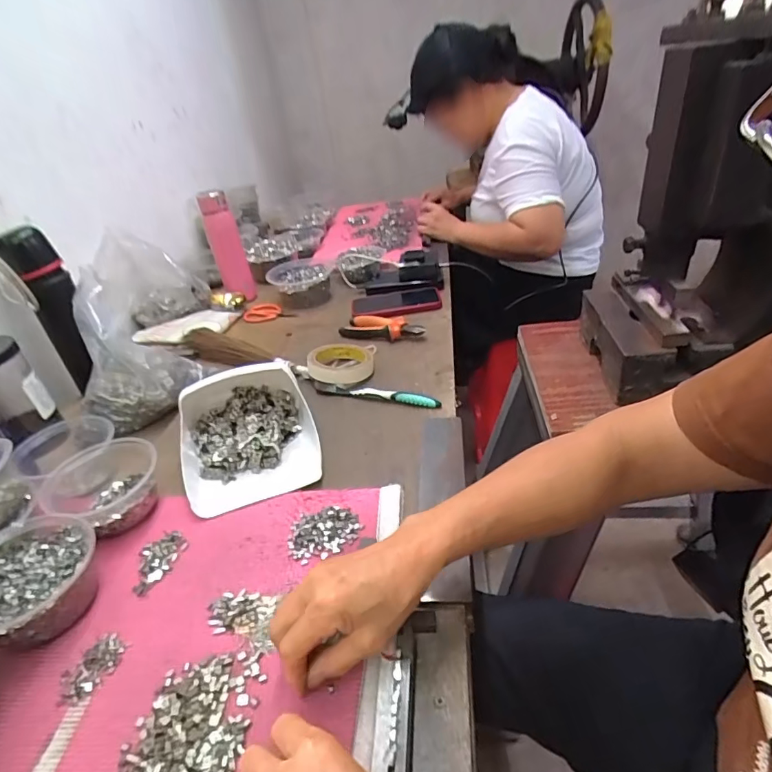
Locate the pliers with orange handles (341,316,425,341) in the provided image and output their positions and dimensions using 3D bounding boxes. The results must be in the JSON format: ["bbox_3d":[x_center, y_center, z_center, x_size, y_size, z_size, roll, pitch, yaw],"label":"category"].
[{"bbox_3d":[-0.005,-0.101,0.824,0.147,0.015,0.067,5,36,22],"label":"pliers with orange handles"}]

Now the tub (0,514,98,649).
[{"bbox_3d":[-0.316,0.175,0.436,0.108,0.057,0.101,-7,33,5],"label":"tub"}]

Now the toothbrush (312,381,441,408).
[{"bbox_3d":[-0.017,0.010,0.669,0.188,0.017,0.018,5,36,23],"label":"toothbrush"}]

